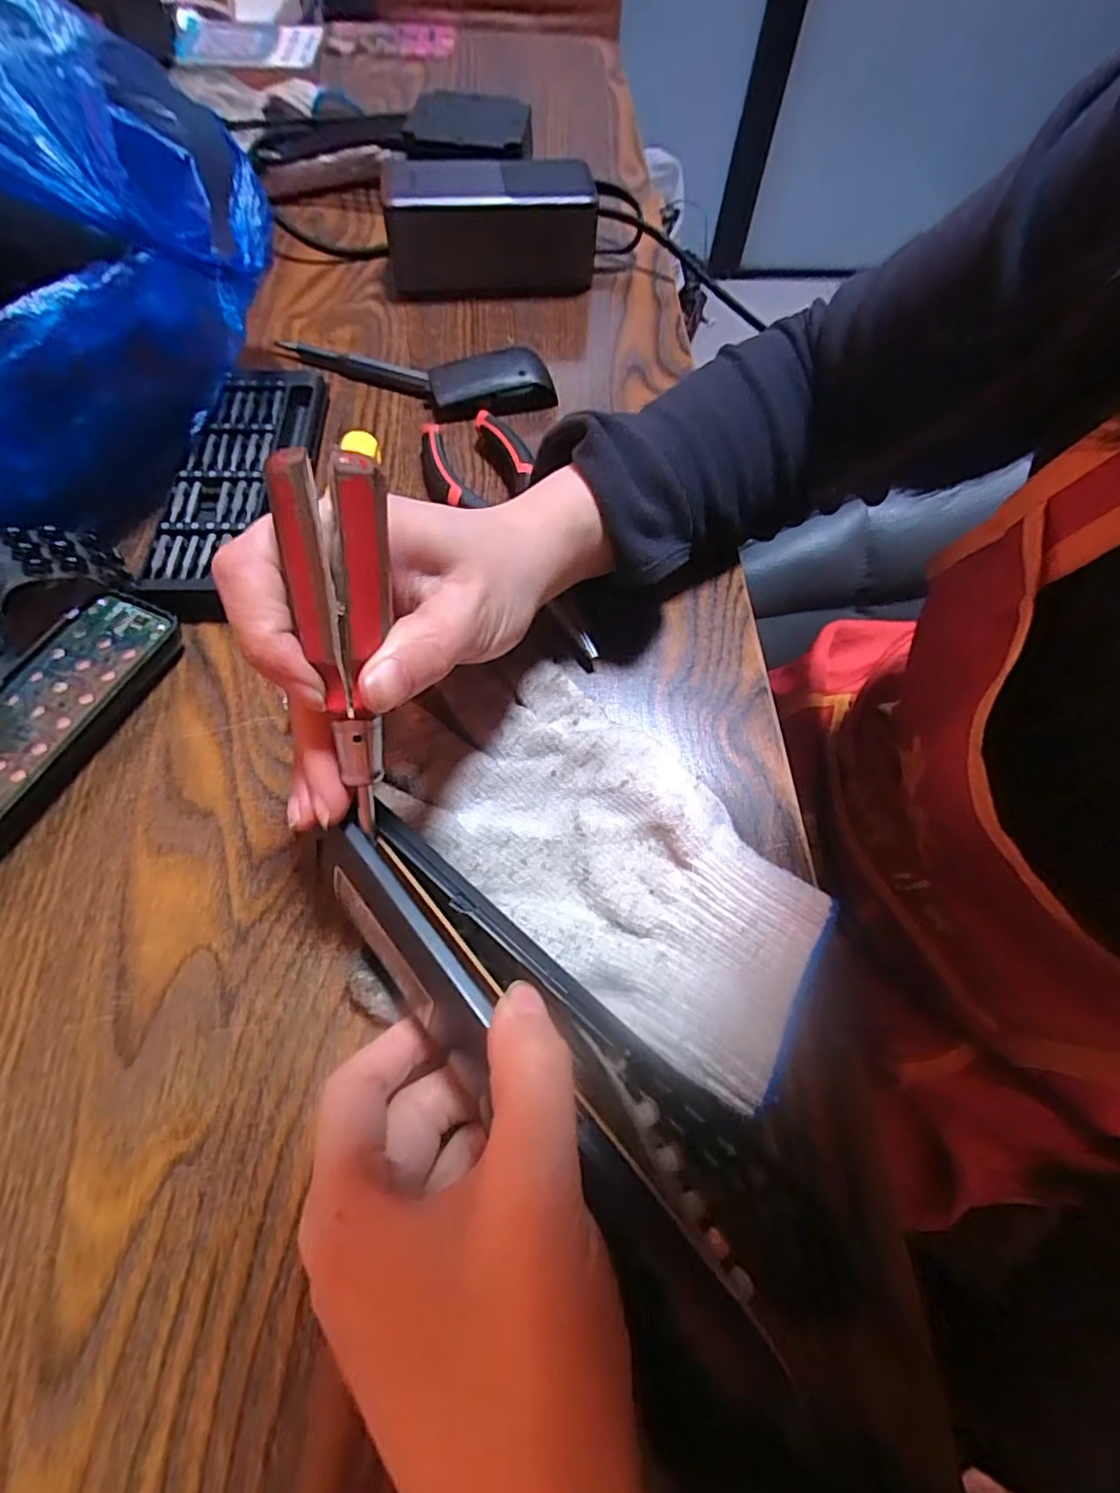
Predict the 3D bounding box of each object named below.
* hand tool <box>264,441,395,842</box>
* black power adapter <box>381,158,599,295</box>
[{"bbox_3d":[-0.055,-0.022,0.158,0.022,0.103,0.014,1,27,-2],"label":"hand tool"},{"bbox_3d":[-0.043,-0.334,0.393,0.132,0.062,0.056,-9,63,-7],"label":"black power adapter"}]

